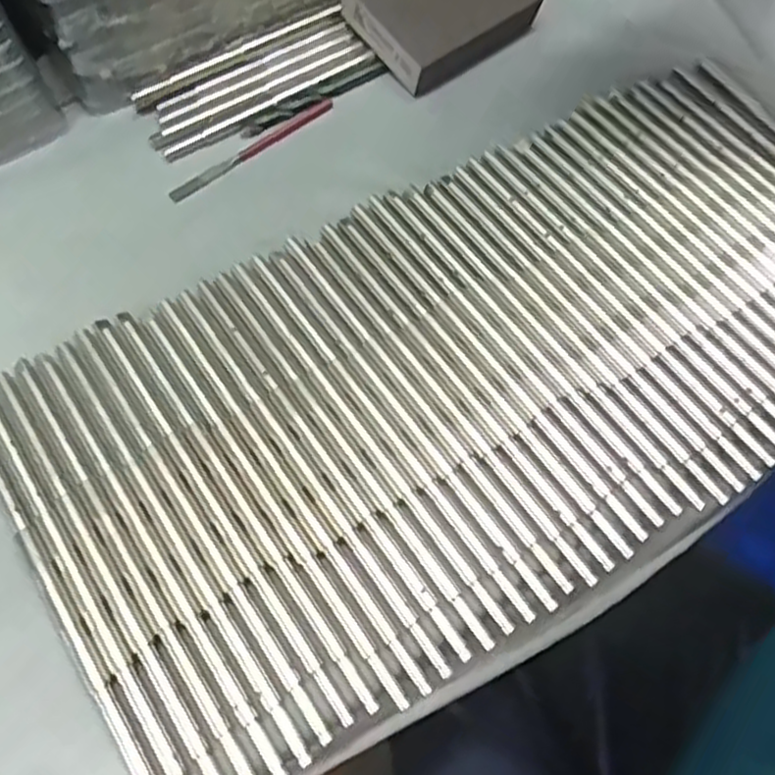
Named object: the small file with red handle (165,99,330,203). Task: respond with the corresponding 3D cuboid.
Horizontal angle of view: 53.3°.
[{"bbox_3d":[-0.073,-0.131,0.424,0.106,0.006,0.009,-36,71,-18],"label":"small file with red handle"}]

